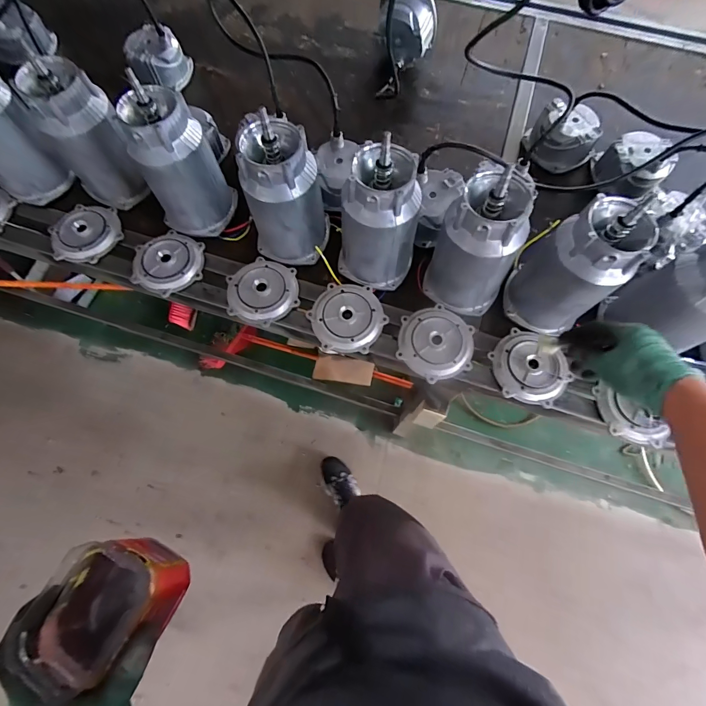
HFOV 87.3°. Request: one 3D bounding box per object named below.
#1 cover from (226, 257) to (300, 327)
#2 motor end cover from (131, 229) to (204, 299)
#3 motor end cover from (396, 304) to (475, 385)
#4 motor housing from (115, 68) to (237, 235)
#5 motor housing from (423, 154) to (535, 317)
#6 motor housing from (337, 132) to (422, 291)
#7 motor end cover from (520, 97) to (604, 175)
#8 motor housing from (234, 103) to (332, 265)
[{"bbox_3d":[-0.164,-0.114,0.667,0.124,0.016,0.126,-1,71,0],"label":"cover"},{"bbox_3d":[-0.346,-0.169,0.686,0.122,0.017,0.125,-4,71,-1],"label":"motor end cover"},{"bbox_3d":[0.142,-0.021,0.634,0.124,0.018,0.132,6,71,2],"label":"motor end cover"},{"bbox_3d":[-0.295,-0.317,0.631,0.113,0.206,0.122,13,71,5],"label":"motor housing"},{"bbox_3d":[0.196,-0.158,0.581,0.128,0.215,0.113,15,71,5],"label":"motor housing"},{"bbox_3d":[0.041,-0.209,0.586,0.119,0.224,0.109,0,71,0],"label":"motor housing"},{"bbox_3d":[0.444,-0.457,0.776,0.129,0.079,0.129,-13,71,-4],"label":"motor end cover"},{"bbox_3d":[-0.111,-0.255,0.611,0.119,0.209,0.119,10,71,4],"label":"motor housing"}]

